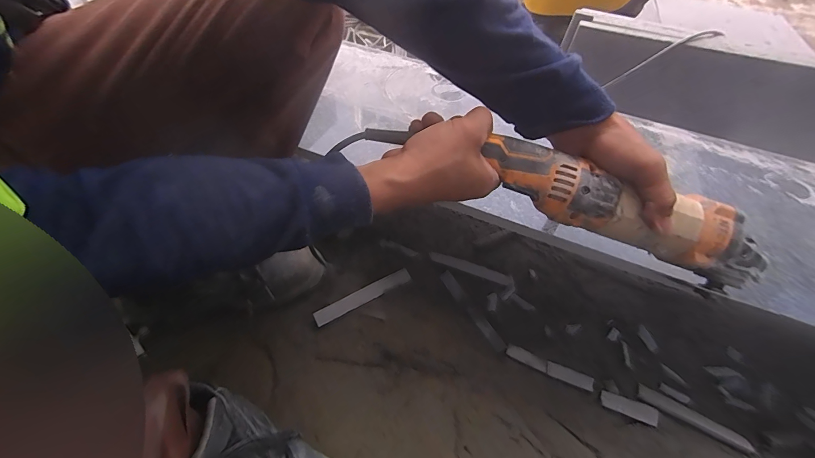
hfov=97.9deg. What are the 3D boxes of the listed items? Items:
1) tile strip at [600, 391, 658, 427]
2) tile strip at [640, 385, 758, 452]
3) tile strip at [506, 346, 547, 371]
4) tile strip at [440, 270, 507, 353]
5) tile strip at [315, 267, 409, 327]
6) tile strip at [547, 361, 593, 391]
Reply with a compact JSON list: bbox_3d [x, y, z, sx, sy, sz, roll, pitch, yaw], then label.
[{"bbox_3d":[0.318,0.255,0.510,0.077,0.010,0.025,18,49,12],"label":"tile strip"},{"bbox_3d":[0.409,0.269,0.507,0.150,0.009,0.023,24,51,18],"label":"tile strip"},{"bbox_3d":[0.186,0.202,0.556,0.062,0.005,0.018,22,50,15],"label":"tile strip"},{"bbox_3d":[0.107,0.137,0.600,0.021,0.004,0.158,-31,64,-13],"label":"tile strip"},{"bbox_3d":[-0.074,0.110,0.598,0.173,0.012,0.029,-24,54,-23],"label":"tile strip"},{"bbox_3d":[0.245,0.222,0.537,0.066,0.007,0.020,19,50,14],"label":"tile strip"}]

